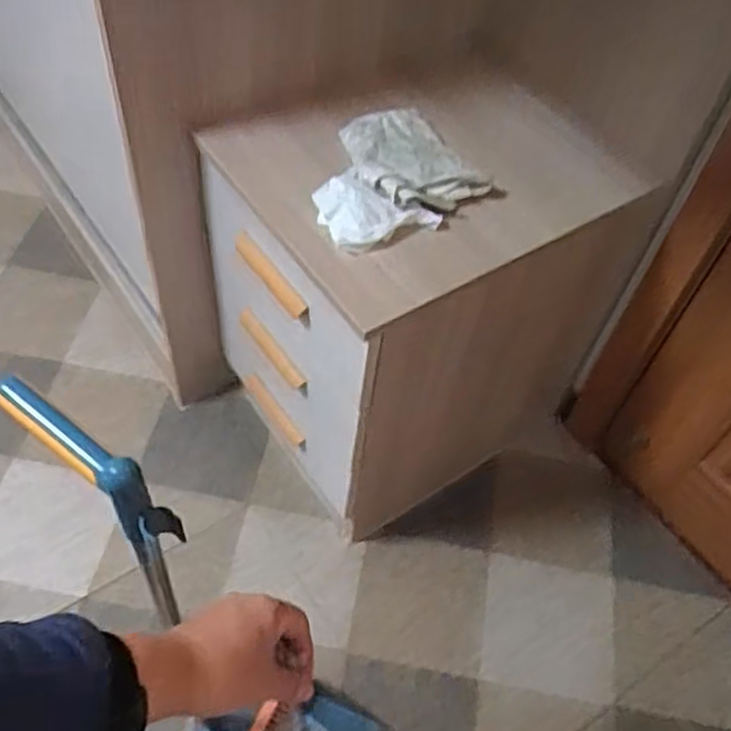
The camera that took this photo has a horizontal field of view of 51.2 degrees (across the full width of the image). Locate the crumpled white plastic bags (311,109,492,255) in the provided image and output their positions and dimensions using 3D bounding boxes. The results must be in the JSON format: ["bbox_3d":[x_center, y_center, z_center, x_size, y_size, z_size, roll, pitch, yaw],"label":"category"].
[{"bbox_3d":[0.019,-0.231,0.947,0.194,0.051,0.183,-27,61,-23],"label":"crumpled white plastic bags"}]

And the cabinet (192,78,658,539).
[{"bbox_3d":[0.063,-0.086,1.201,0.461,0.641,0.415,-31,63,-25],"label":"cabinet"}]

